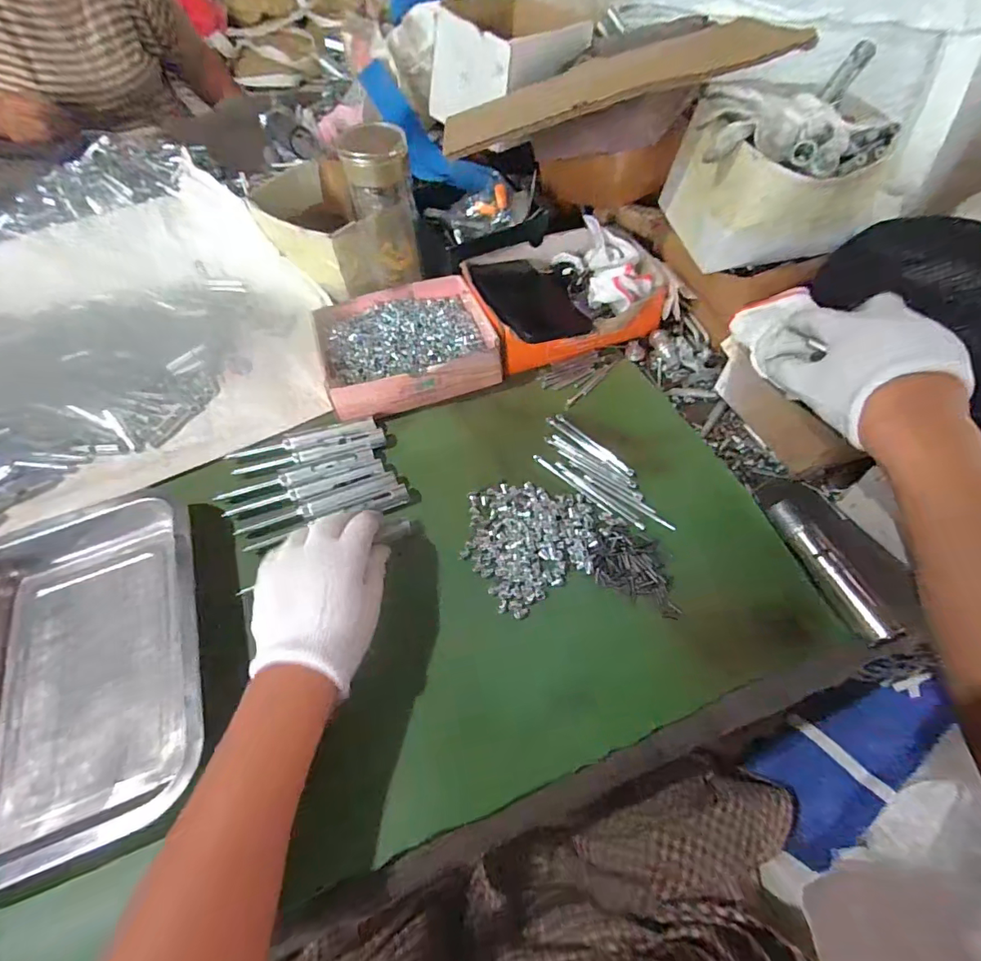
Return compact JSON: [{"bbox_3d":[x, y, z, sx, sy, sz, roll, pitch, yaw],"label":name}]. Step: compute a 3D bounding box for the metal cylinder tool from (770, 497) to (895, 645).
[{"bbox_3d":[0.265,0.069,0.387,0.023,0.020,0.119,-15,58,-8],"label":"metal cylinder tool"}]

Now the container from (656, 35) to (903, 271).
[{"bbox_3d":[0.245,-0.257,0.421,0.140,0.105,0.149,-7,57,-3],"label":"container"}]

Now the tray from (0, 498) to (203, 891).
[{"bbox_3d":[-0.311,0.132,0.367,0.192,0.050,0.267,-20,63,-10],"label":"tray"}]

